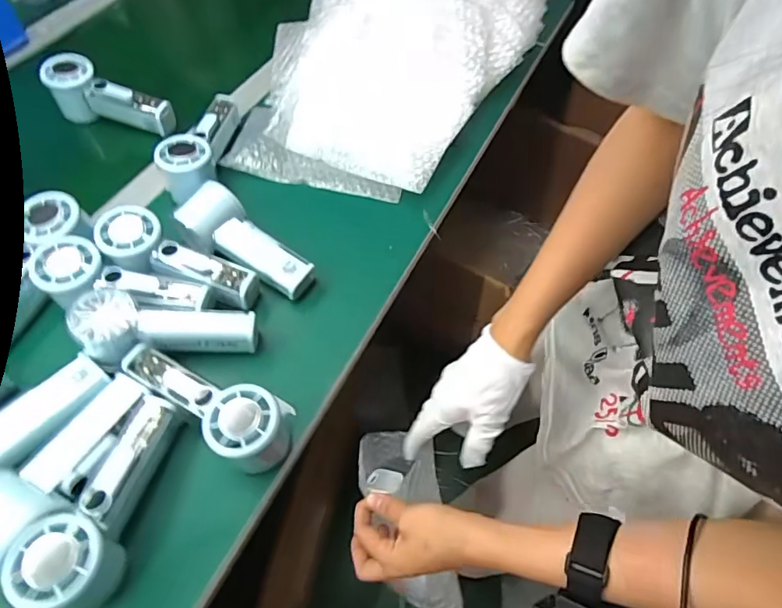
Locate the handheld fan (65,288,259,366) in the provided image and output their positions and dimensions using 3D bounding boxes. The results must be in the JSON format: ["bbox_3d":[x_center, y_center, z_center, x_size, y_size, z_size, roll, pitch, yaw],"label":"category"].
[{"bbox_3d":[-0.202,0.021,0.442,0.150,0.035,0.056,5,58,-14],"label":"handheld fan"}]

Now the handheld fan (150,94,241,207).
[{"bbox_3d":[-0.218,-0.191,0.557,0.052,0.048,0.152,5,59,3],"label":"handheld fan"}]

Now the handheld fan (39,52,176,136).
[{"bbox_3d":[-0.347,-0.252,0.605,0.156,0.060,0.045,18,60,-4],"label":"handheld fan"}]

